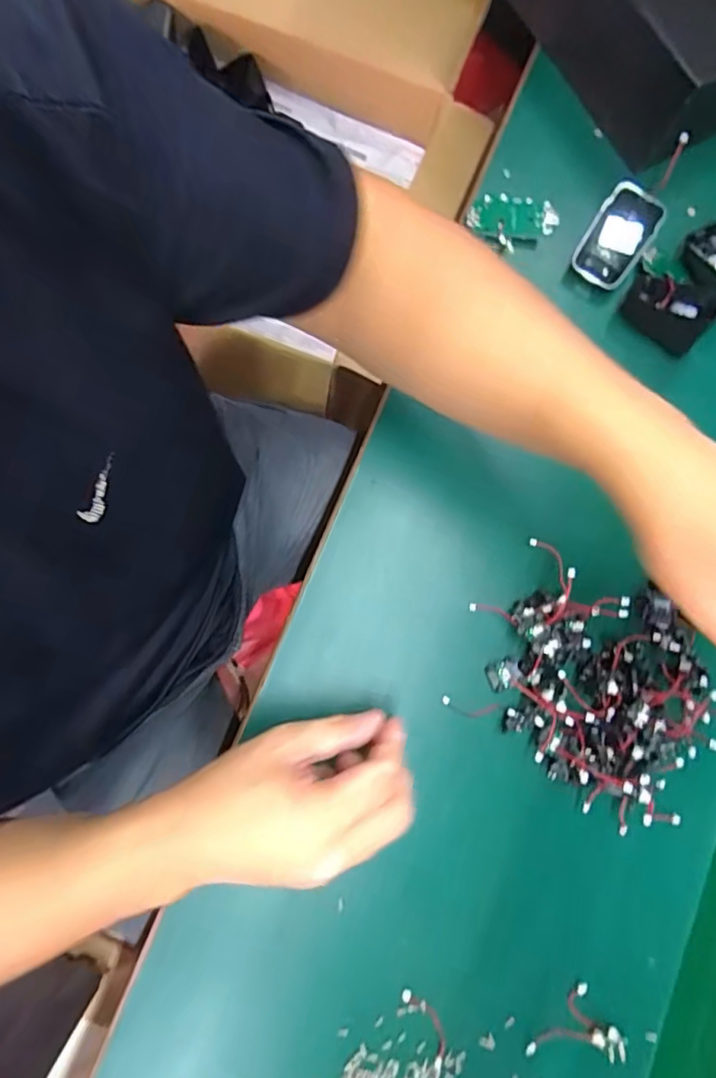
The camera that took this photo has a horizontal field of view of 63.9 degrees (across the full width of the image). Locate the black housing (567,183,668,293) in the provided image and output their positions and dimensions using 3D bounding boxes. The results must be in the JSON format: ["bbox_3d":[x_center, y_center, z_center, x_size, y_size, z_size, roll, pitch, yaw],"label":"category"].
[{"bbox_3d":[0.211,-0.244,0.466,0.047,0.017,0.071,28,118,-5],"label":"black housing"}]

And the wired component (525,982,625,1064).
[{"bbox_3d":[0.149,0.339,0.385,0.048,0.008,0.058,44,82,4],"label":"wired component"}]

